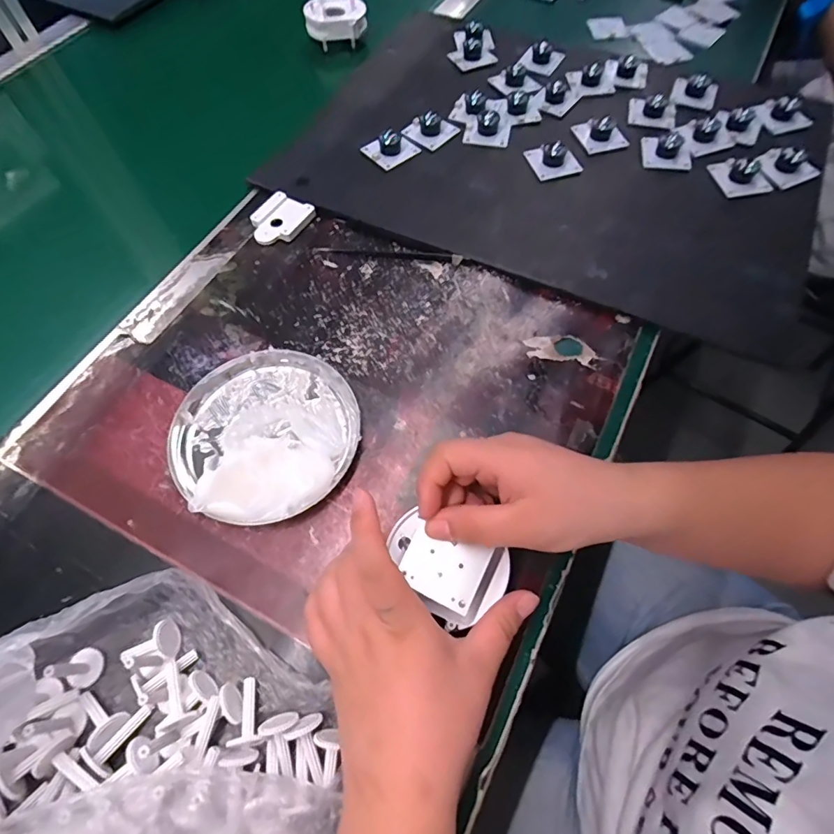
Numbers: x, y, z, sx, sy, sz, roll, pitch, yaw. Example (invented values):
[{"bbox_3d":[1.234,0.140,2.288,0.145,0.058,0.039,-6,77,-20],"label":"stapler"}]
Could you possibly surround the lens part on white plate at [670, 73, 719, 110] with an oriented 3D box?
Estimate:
[{"bbox_3d":[0.291,-0.341,0.490,0.044,0.018,0.039,26,67,13],"label":"lens part on white plate"}]

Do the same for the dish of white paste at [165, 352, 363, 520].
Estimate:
[{"bbox_3d":[-0.106,0.008,0.324,0.128,0.025,0.126,0,63,1],"label":"dish of white paste"}]

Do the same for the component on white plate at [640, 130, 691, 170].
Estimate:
[{"bbox_3d":[0.240,-0.256,0.450,0.038,0.014,0.043,3,63,2],"label":"component on white plate"}]

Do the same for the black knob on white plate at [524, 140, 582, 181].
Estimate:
[{"bbox_3d":[0.131,-0.248,0.444,0.045,0.019,0.035,-11,64,-4],"label":"black knob on white plate"}]

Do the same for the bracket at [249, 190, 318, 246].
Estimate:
[{"bbox_3d":[-0.126,-0.178,0.425,0.048,0.010,0.054,29,67,15],"label":"bracket"}]

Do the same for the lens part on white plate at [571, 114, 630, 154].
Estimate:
[{"bbox_3d":[0.183,-0.284,0.459,0.043,0.023,0.038,-13,64,-5],"label":"lens part on white plate"}]

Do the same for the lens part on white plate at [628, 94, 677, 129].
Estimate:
[{"bbox_3d":[0.240,-0.313,0.475,0.045,0.015,0.040,17,65,9],"label":"lens part on white plate"}]

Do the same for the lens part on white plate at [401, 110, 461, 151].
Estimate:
[{"bbox_3d":[0.013,-0.293,0.469,0.044,0.024,0.043,36,69,17],"label":"lens part on white plate"}]

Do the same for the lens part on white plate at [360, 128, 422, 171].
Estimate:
[{"bbox_3d":[-0.026,-0.267,0.458,0.045,0.023,0.038,-36,68,-16],"label":"lens part on white plate"}]

